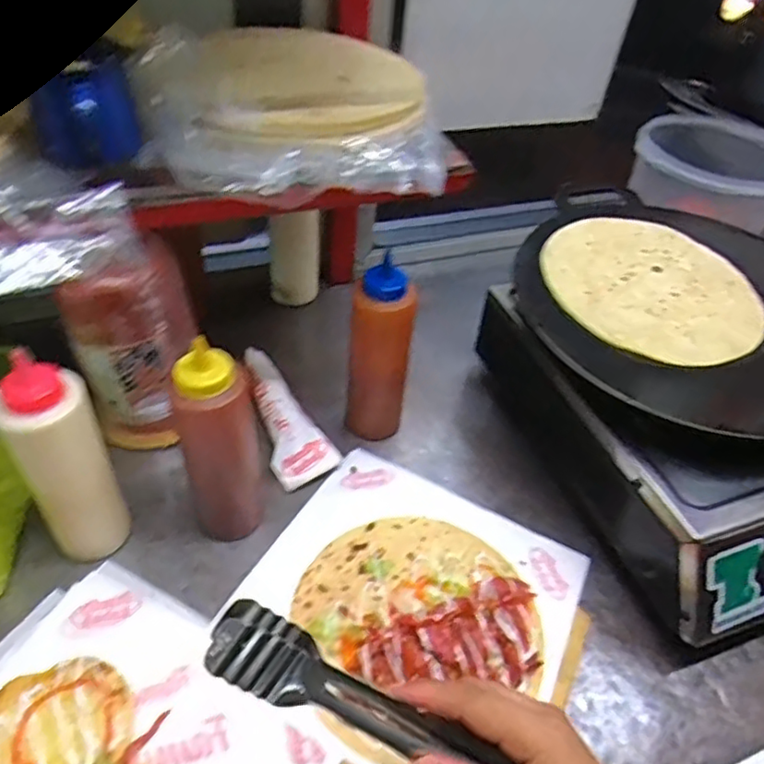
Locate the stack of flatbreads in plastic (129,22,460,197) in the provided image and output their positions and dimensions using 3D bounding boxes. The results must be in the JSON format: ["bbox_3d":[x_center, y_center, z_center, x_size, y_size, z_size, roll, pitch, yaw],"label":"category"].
[{"bbox_3d":[-0.068,-0.230,0.499,0.224,0.054,0.251,-1,44,-12],"label":"stack of flatbreads in plastic"}]

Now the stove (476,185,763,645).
[{"bbox_3d":[0.295,-0.003,0.628,0.325,0.169,0.434,-10,47,-21],"label":"stove"}]

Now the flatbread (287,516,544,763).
[{"bbox_3d":[0.028,0.187,0.514,0.185,0.025,0.176,-14,48,-24],"label":"flatbread"}]

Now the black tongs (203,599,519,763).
[{"bbox_3d":[-0.011,0.170,0.337,0.171,0.032,0.038,34,46,-13],"label":"black tongs"}]

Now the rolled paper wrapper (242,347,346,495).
[{"bbox_3d":[-0.097,0.032,0.653,0.060,0.028,0.175,-10,46,-20],"label":"rolled paper wrapper"}]

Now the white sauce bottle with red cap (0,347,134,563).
[{"bbox_3d":[-0.239,0.064,0.481,0.067,0.196,0.054,-23,53,-29],"label":"white sauce bottle with red cap"}]

